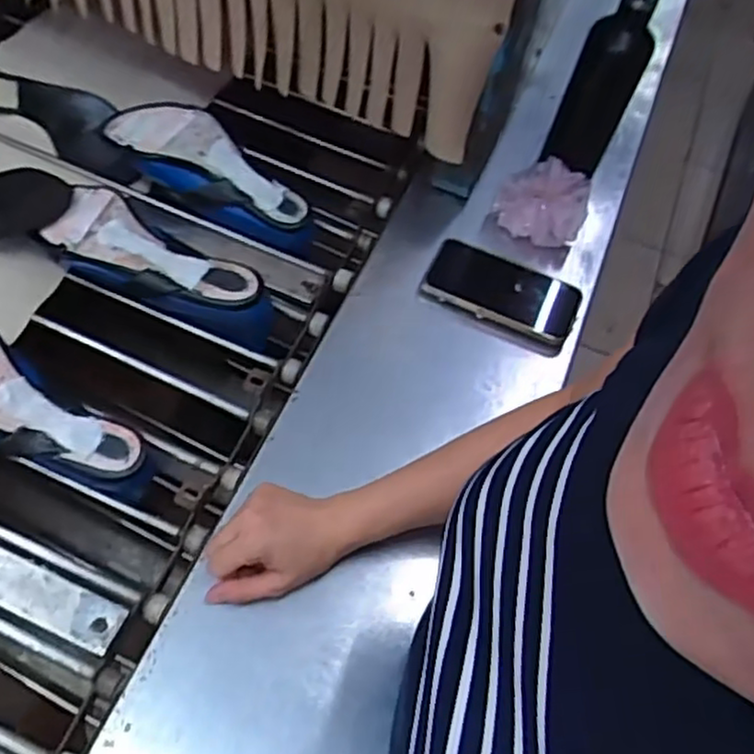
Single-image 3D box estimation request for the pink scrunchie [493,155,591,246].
[{"bbox_3d":[0.194,-0.206,0.833,0.099,0.038,0.103,2,59,-3],"label":"pink scrunchie"}]

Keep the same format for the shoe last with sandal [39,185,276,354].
[{"bbox_3d":[-0.219,-0.115,0.736,0.248,0.072,0.096,29,60,-6],"label":"shoe last with sandal"}]

